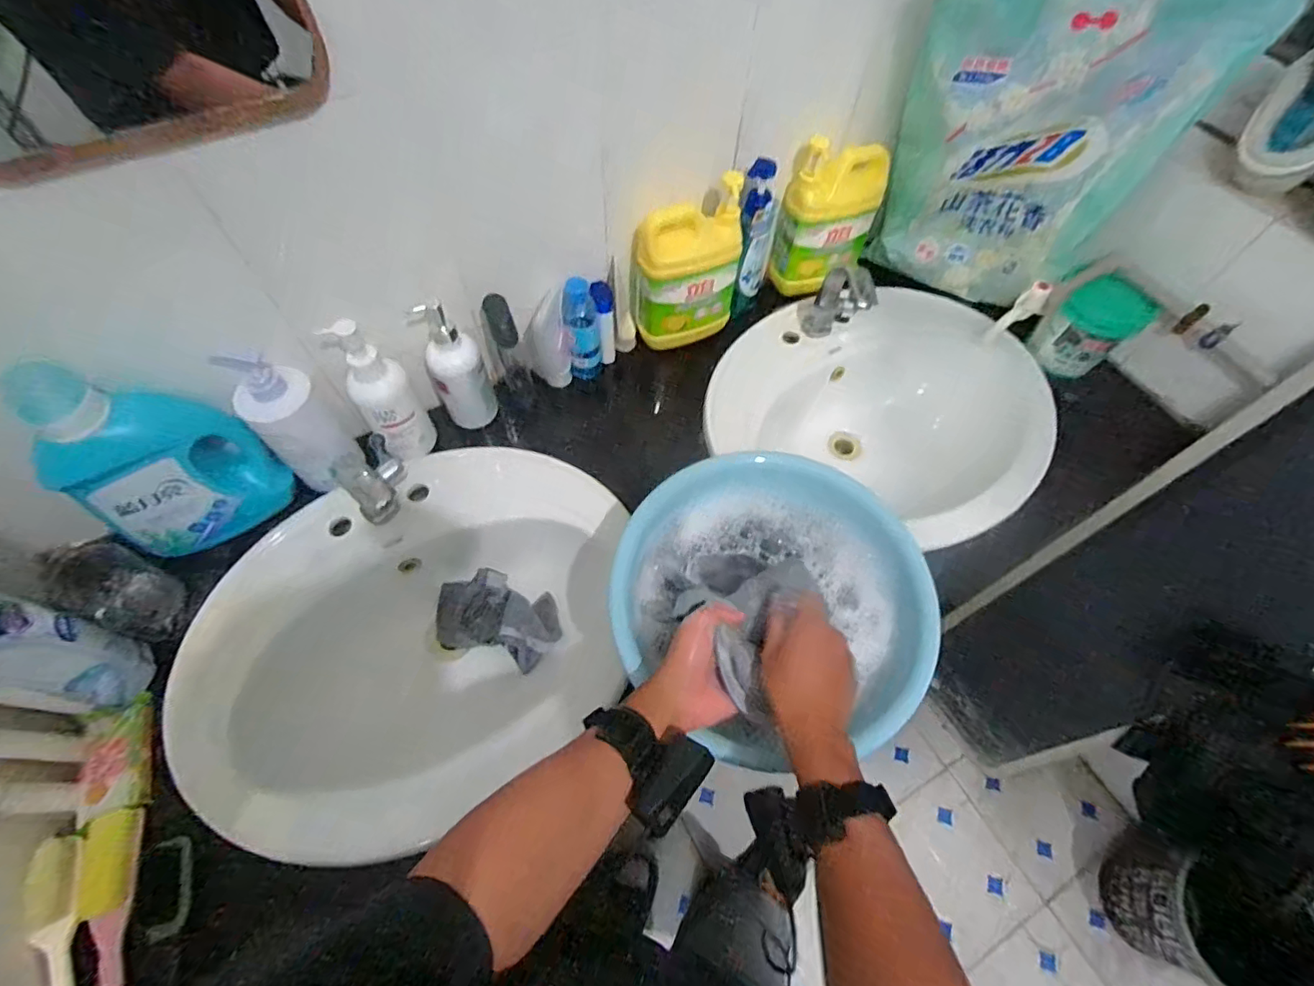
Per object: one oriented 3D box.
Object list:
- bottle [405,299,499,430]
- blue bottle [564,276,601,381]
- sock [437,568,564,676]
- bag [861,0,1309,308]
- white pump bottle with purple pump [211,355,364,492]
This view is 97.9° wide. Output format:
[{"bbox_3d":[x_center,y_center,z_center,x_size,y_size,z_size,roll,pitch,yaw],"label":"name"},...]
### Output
[{"bbox_3d":[-0.268,-0.169,0.761,0.068,0.181,0.065,-25,64,-16],"label":"bottle"},{"bbox_3d":[-0.106,-0.230,0.824,0.048,0.161,0.035,-5,60,-5],"label":"blue bottle"},{"bbox_3d":[-0.217,0.167,0.787,0.184,0.070,0.114,17,61,8],"label":"sock"},{"bbox_3d":[0.498,-0.465,0.777,0.349,0.453,0.096,19,61,9],"label":"bag"},{"bbox_3d":[-0.440,-0.087,0.700,0.080,0.174,0.091,-38,68,-21],"label":"white pump bottle with purple pump"}]

